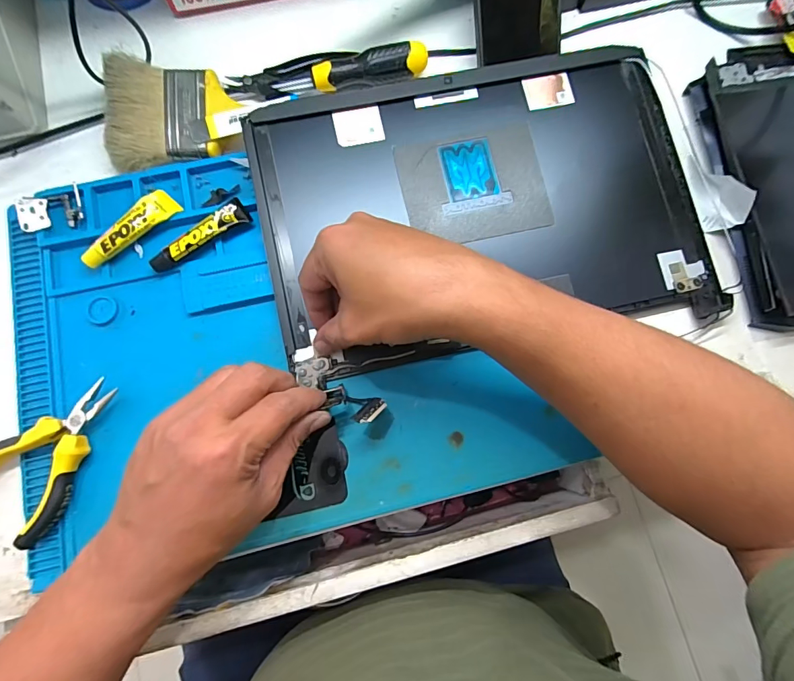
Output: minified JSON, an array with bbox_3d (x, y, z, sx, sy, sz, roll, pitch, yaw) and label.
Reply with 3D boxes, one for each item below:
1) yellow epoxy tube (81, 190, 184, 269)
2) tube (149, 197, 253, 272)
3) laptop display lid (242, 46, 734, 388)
[{"bbox_3d":[-0.218,-0.091,0.341,0.083,0.018,0.021,-43,84,-7],"label":"yellow epoxy tube"},{"bbox_3d":[-0.162,-0.086,0.341,0.086,0.015,0.020,-34,83,-6],"label":"tube"},{"bbox_3d":[0.079,-0.117,0.355,0.376,0.017,0.242,-10,81,-3],"label":"laptop display lid"}]

